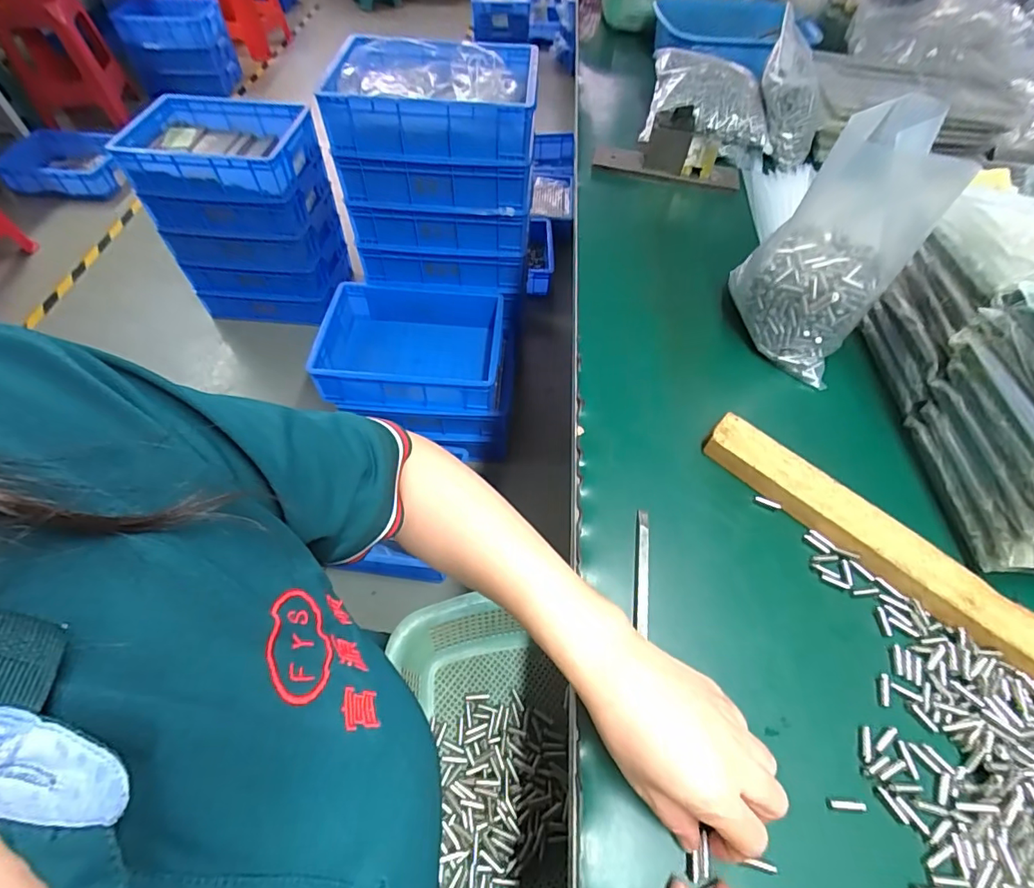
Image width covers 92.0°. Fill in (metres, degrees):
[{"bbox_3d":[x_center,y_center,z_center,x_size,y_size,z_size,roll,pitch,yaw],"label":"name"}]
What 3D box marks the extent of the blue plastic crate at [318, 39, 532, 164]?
[{"bbox_3d":[-0.170,-0.723,1.049,0.405,0.131,0.296,3,55,1],"label":"blue plastic crate"}]

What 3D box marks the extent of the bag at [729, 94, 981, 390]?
[{"bbox_3d":[0.301,-0.186,0.471,0.122,0.206,0.106,30,58,17],"label":"bag"}]

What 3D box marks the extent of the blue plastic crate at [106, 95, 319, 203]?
[{"bbox_3d":[-0.783,-0.776,1.313,0.446,0.122,0.305,1,55,-1],"label":"blue plastic crate"}]

